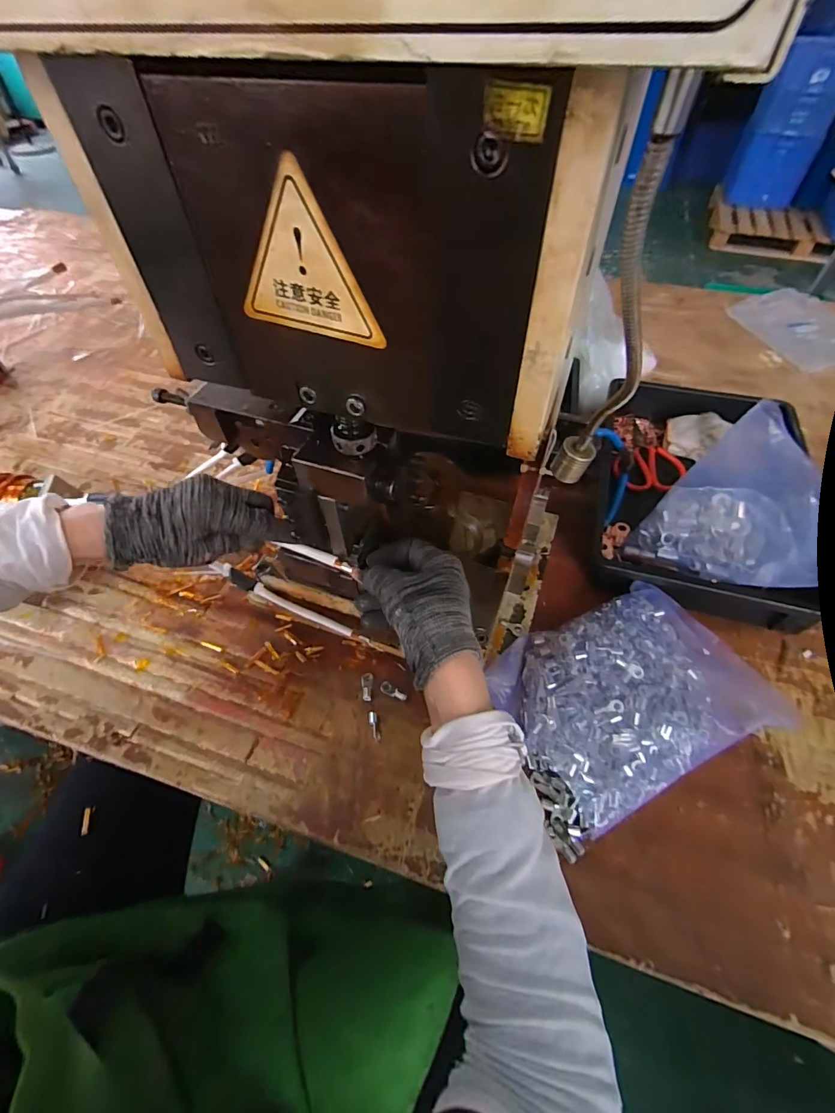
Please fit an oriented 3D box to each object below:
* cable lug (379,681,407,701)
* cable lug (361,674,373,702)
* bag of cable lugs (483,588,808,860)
[{"bbox_3d":[-0.025,0.137,0.457,0.030,0.004,0.012,22,56,16],"label":"cable lug"},{"bbox_3d":[-0.052,0.134,0.460,0.012,0.007,0.030,-6,53,-4],"label":"cable lug"},{"bbox_3d":[0.194,0.131,0.429,0.228,0.038,0.169,-20,55,-14],"label":"bag of cable lugs"}]

